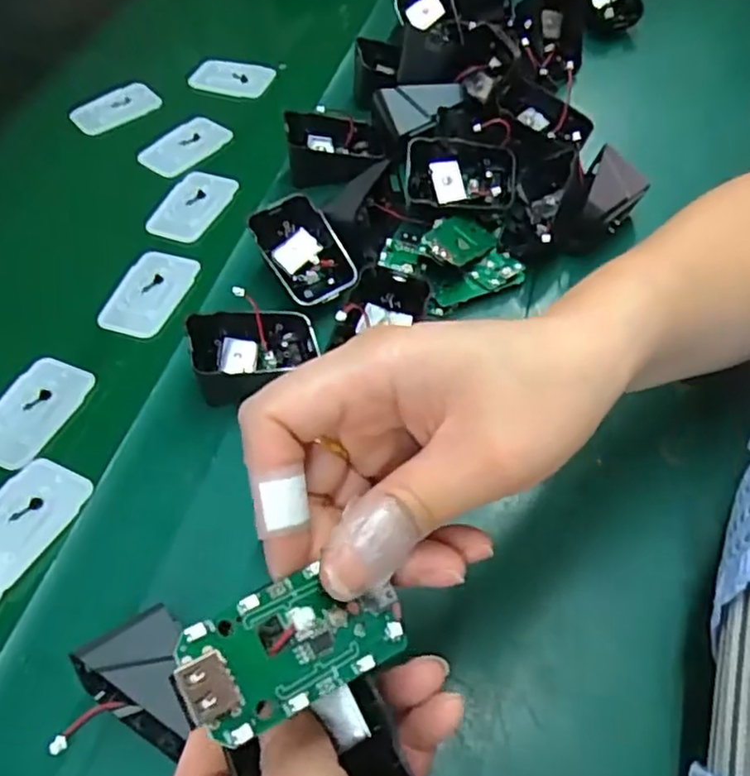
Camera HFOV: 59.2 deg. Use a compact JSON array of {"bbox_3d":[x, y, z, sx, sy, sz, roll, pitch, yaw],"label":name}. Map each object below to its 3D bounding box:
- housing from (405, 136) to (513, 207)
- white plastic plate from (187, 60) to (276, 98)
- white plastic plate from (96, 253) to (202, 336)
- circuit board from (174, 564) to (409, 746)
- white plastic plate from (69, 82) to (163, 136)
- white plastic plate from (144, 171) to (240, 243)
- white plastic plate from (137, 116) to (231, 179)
[{"bbox_3d":[0.056,-0.140,0.425,0.069,0.025,0.042,6,55,7],"label":"housing"},{"bbox_3d":[-0.123,-0.266,0.564,0.069,0.010,0.036,12,68,12],"label":"white plastic plate"},{"bbox_3d":[-0.145,-0.062,0.425,0.044,0.005,0.068,13,56,12],"label":"white plastic plate"},{"bbox_3d":[-0.020,0.064,0.168,0.063,0.007,0.031,-4,48,-39],"label":"circuit board"},{"bbox_3d":[-0.215,-0.231,0.546,0.068,0.007,0.045,-34,60,-20],"label":"white plastic plate"},{"bbox_3d":[-0.131,-0.131,0.473,0.043,0.009,0.066,17,57,14],"label":"white plastic plate"},{"bbox_3d":[-0.147,-0.189,0.510,0.044,0.007,0.064,30,61,22],"label":"white plastic plate"}]

